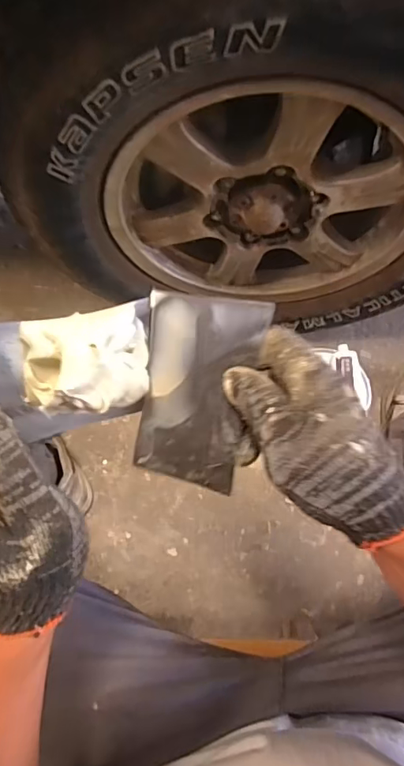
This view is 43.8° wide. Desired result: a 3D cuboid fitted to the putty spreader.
[{"bbox_3d":[-0.002,0.010,0.312,0.067,0.004,0.127,3,112,-14],"label":"putty spreader"}]

